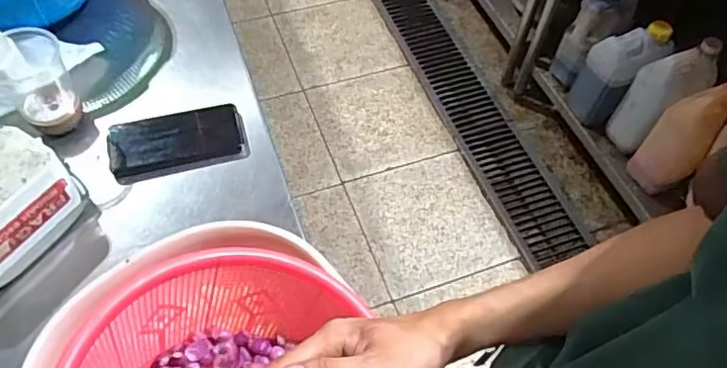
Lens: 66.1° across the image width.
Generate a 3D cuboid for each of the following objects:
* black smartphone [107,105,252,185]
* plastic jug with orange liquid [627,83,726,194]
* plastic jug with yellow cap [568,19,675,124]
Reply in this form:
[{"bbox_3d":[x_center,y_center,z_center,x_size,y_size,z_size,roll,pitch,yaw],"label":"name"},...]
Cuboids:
[{"bbox_3d":[-0.239,-0.055,0.720,0.166,0.019,0.086,-14,57,-13],"label":"black smartphone"},{"bbox_3d":[0.801,-0.125,1.394,0.133,0.317,0.121,38,62,20],"label":"plastic jug with orange liquid"},{"bbox_3d":[0.701,-0.306,1.542,0.155,0.287,0.139,-25,61,-18],"label":"plastic jug with yellow cap"}]

